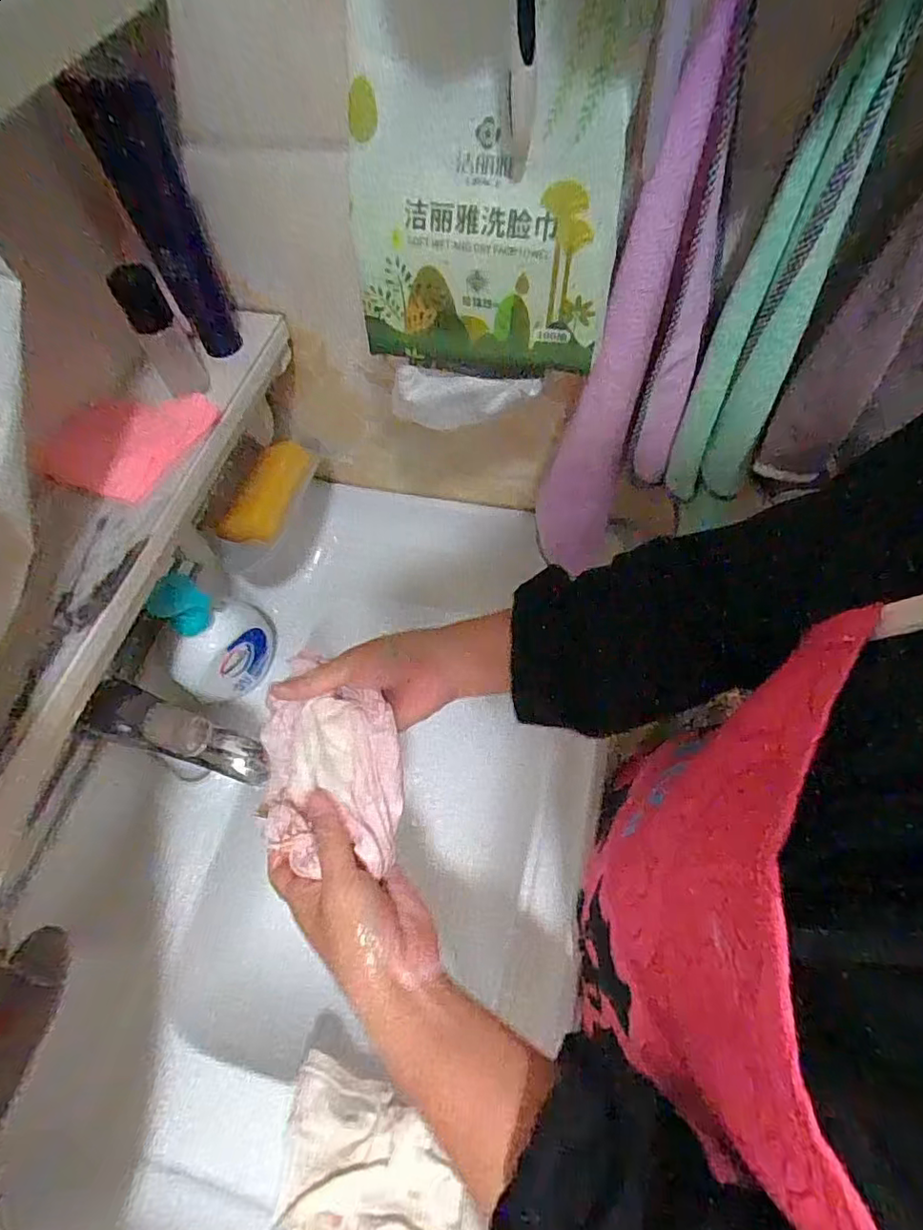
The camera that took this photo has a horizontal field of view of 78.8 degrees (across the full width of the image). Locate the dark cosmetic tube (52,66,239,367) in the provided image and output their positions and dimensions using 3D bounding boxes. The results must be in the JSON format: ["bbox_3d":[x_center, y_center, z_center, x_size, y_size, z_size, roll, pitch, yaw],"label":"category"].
[{"bbox_3d":[-0.217,-0.285,0.420,0.046,0.179,0.027,-24,62,-10],"label":"dark cosmetic tube"}]

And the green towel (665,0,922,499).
[{"bbox_3d":[0.197,-0.193,0.358,0.057,0.291,0.040,25,65,16],"label":"green towel"}]

